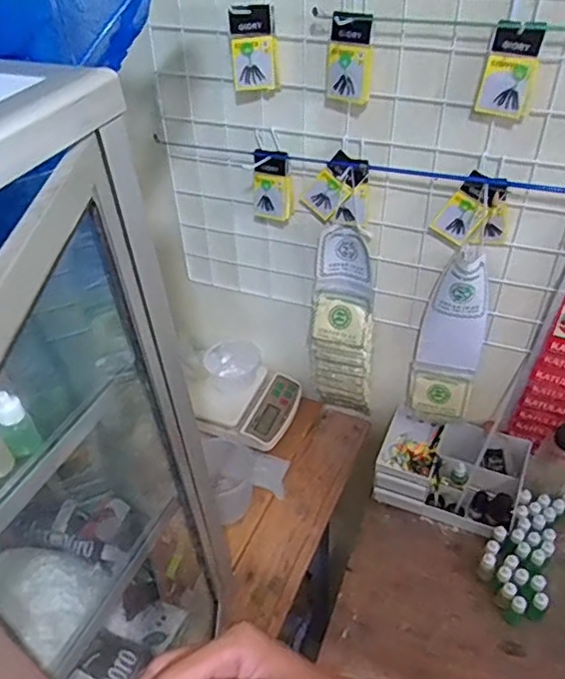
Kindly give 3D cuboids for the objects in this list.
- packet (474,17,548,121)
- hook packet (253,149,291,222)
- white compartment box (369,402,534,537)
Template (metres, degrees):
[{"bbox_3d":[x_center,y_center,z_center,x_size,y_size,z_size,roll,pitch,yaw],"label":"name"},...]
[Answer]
[{"bbox_3d":[0.246,-0.289,0.648,0.054,0.105,0.017,22,59,16],"label":"packet"},{"bbox_3d":[-0.015,-0.215,0.847,0.054,0.099,0.015,21,46,24],"label":"hook packet"},{"bbox_3d":[0.284,0.217,1.017,0.229,0.096,0.156,17,45,20],"label":"white compartment box"}]

